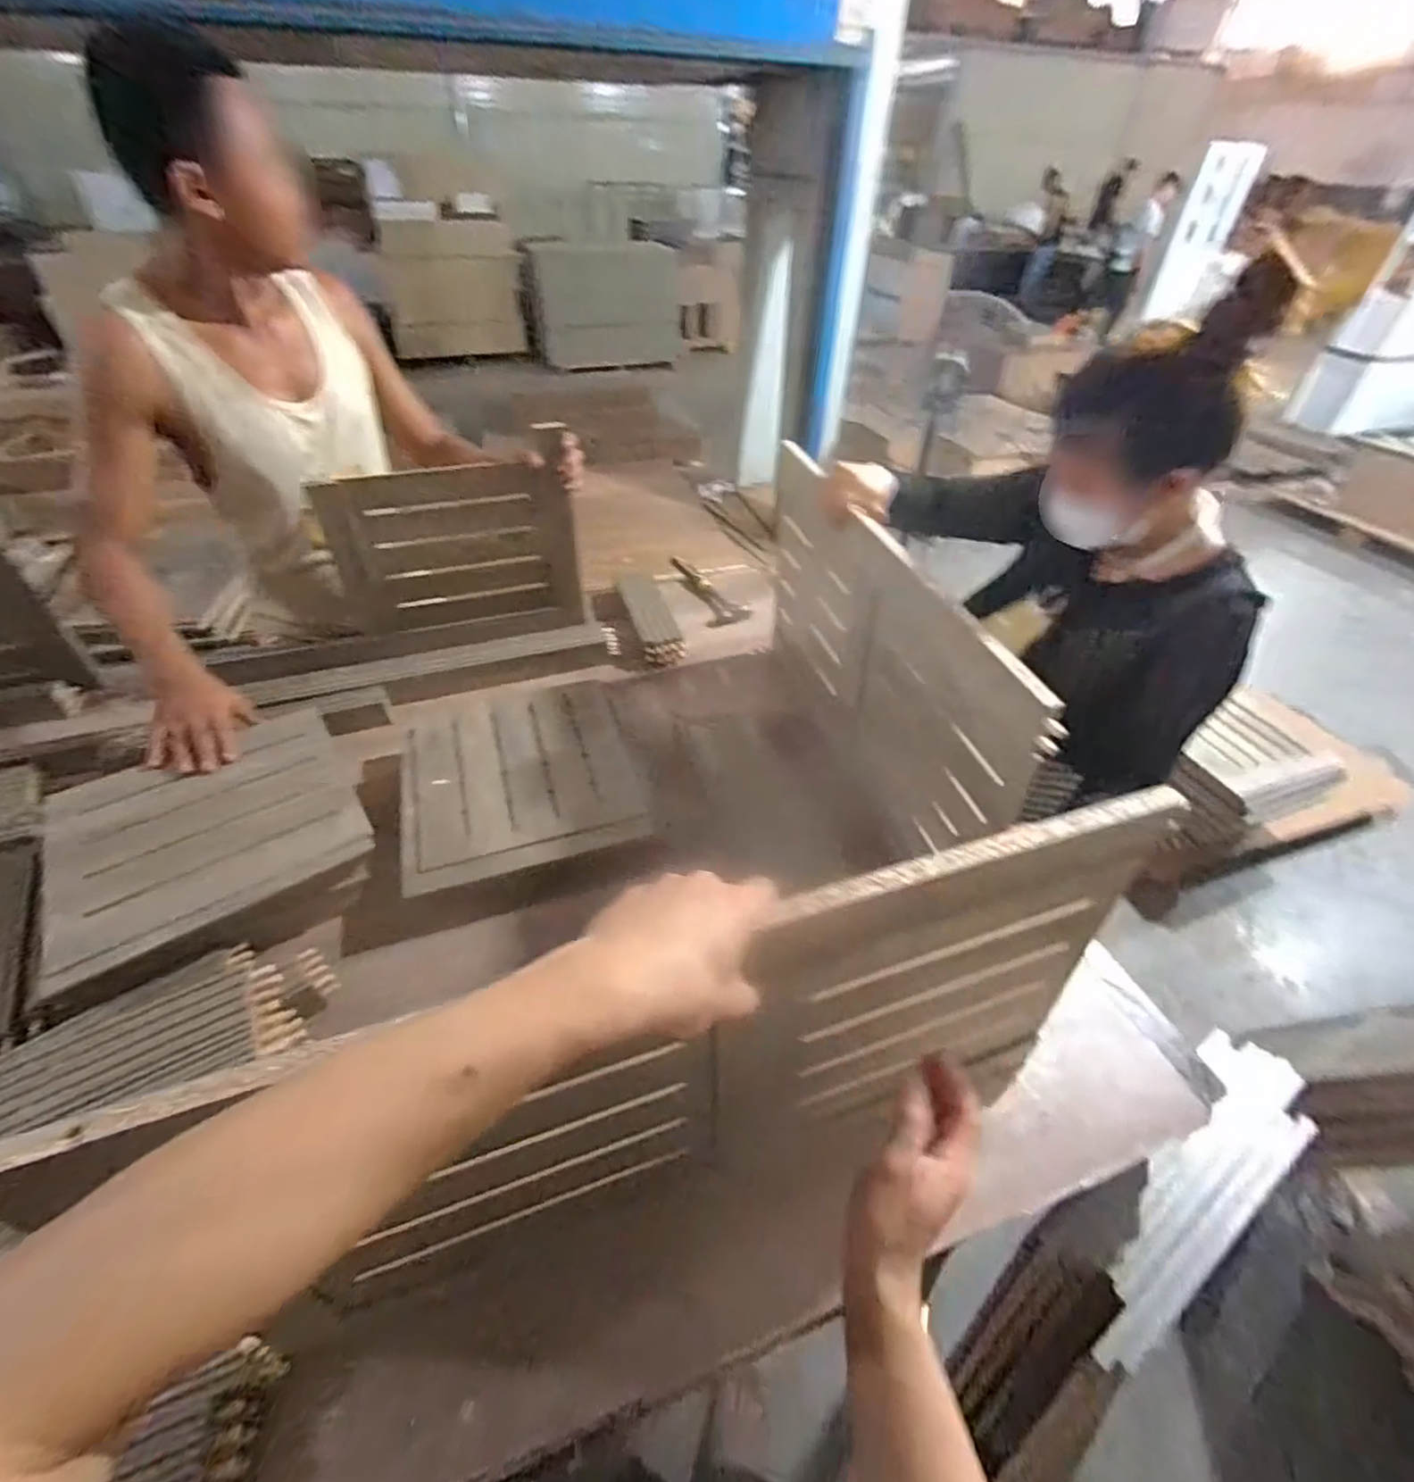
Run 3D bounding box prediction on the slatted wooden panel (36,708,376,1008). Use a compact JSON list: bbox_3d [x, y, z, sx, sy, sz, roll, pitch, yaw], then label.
[{"bbox_3d":[-0.610,0.105,0.789,0.322,0.031,0.300,-23,54,-27],"label":"slatted wooden panel"}]

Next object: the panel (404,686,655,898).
[{"bbox_3d":[-0.271,0.046,0.957,0.324,0.030,0.340,-12,45,-15],"label":"panel"}]

